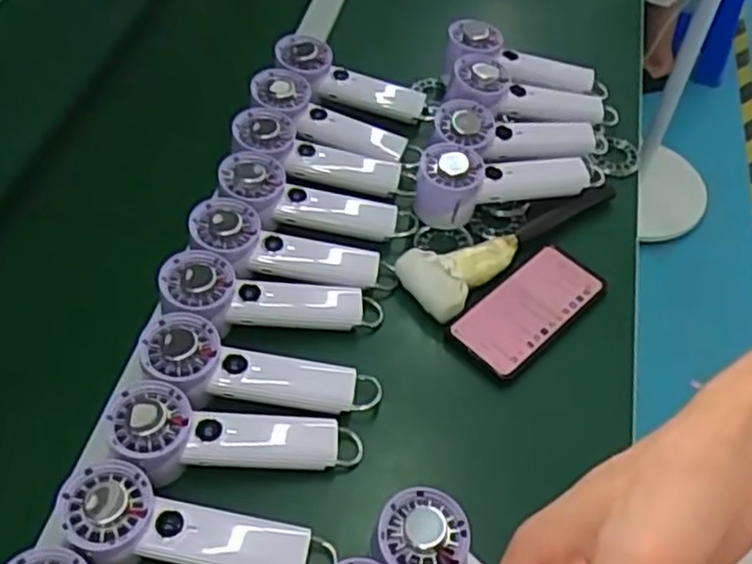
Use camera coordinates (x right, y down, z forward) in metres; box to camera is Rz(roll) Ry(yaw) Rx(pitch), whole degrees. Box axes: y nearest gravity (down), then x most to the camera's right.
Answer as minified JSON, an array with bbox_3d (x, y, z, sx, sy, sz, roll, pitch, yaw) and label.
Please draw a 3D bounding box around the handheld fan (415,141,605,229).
[{"bbox_3d":[0.141,-0.112,0.757,0.212,0.060,0.063,-13,53,-11],"label":"handheld fan"}]

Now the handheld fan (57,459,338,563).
[{"bbox_3d":[-0.130,0.179,0.535,0.185,0.032,0.061,17,52,-8],"label":"handheld fan"}]

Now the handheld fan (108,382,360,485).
[{"bbox_3d":[-0.105,0.119,0.576,0.194,0.039,0.063,9,51,-11],"label":"handheld fan"}]

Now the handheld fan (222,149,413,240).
[{"bbox_3d":[-0.058,-0.075,0.728,0.190,0.034,0.065,16,52,-8],"label":"handheld fan"}]

